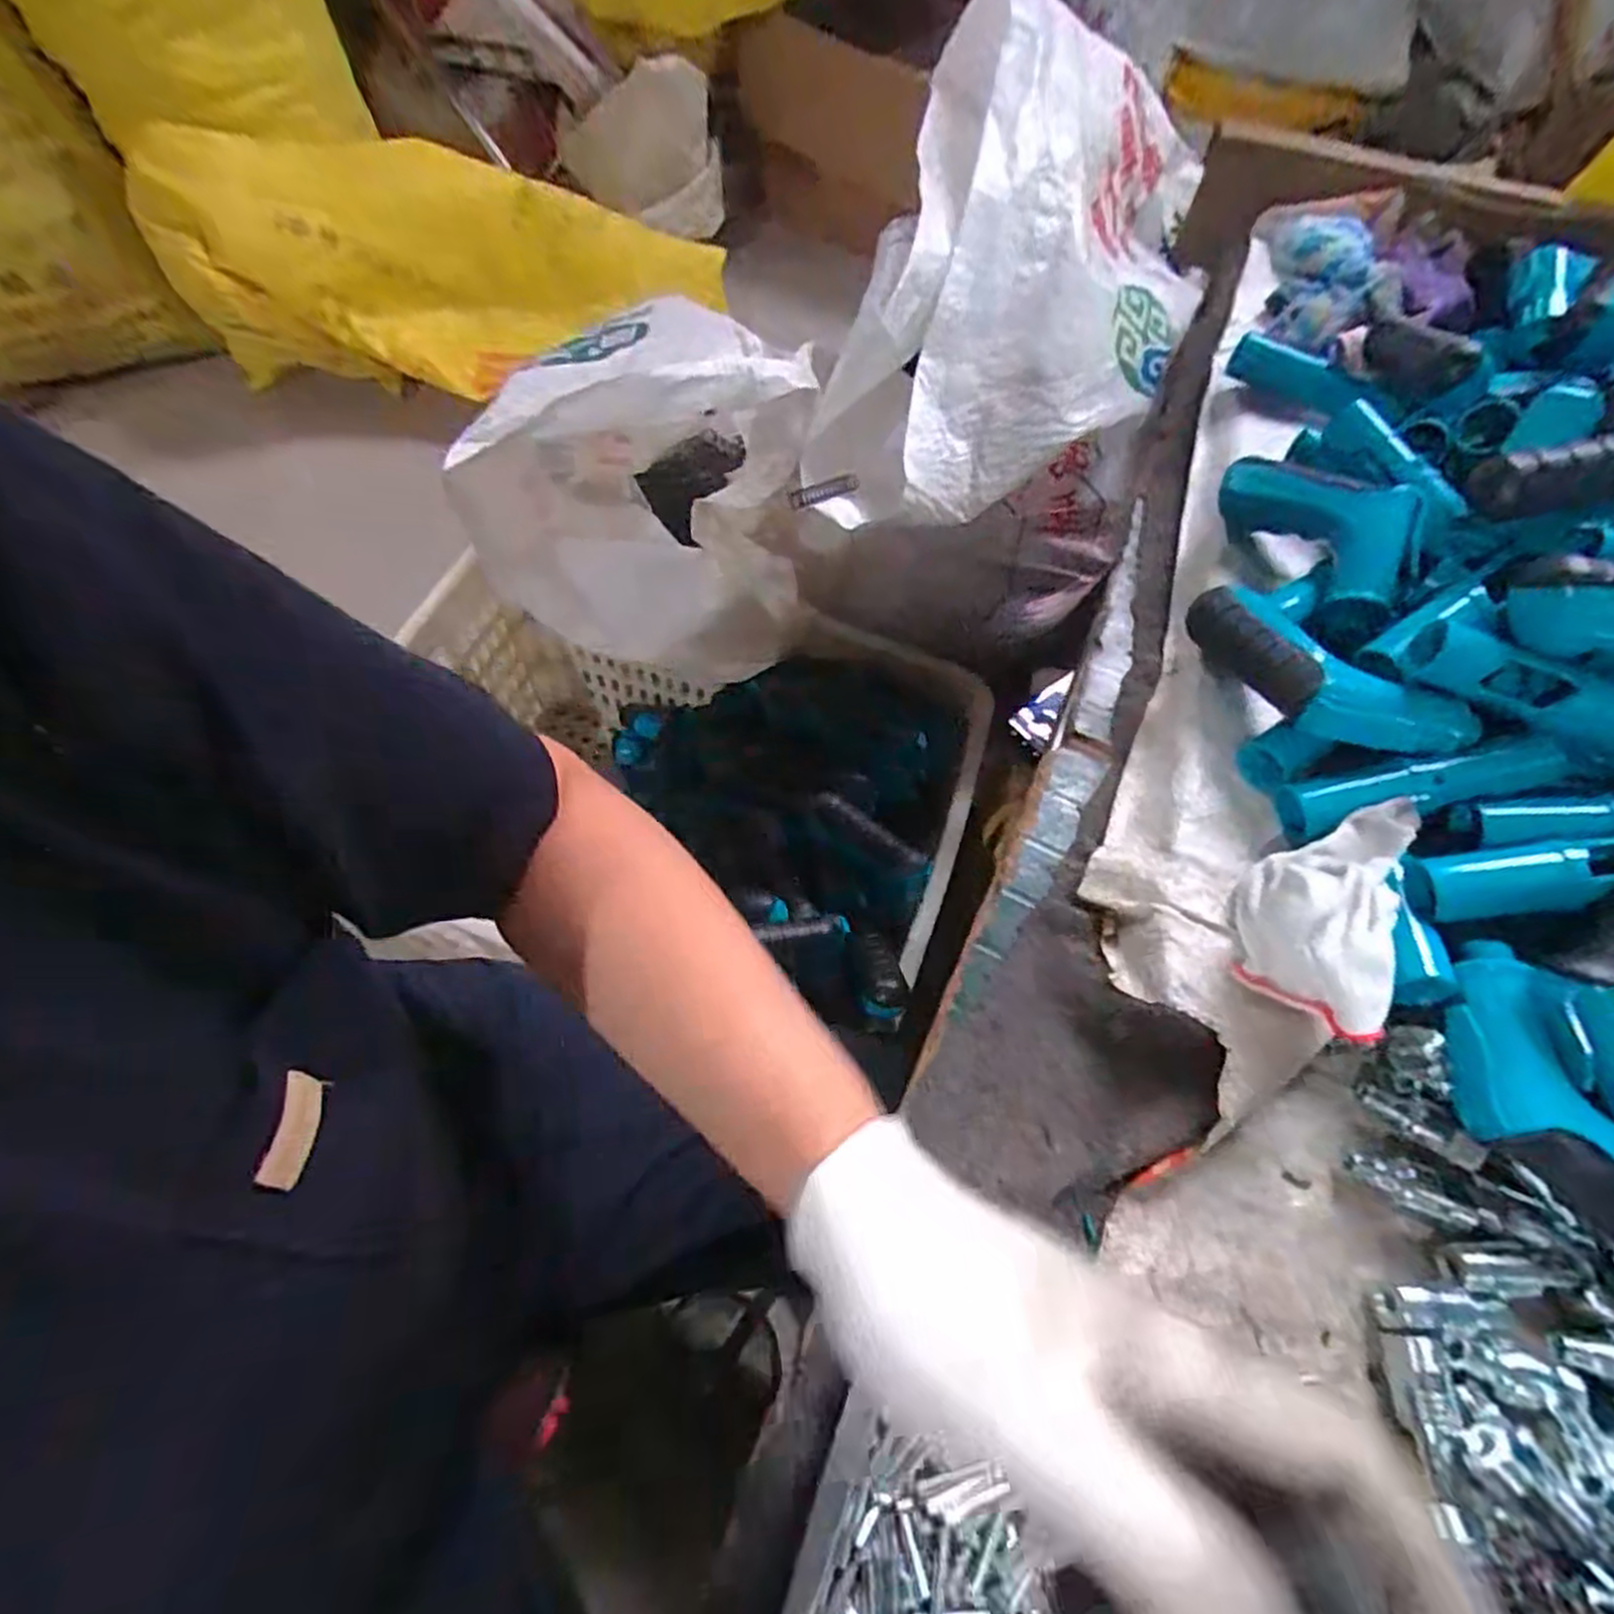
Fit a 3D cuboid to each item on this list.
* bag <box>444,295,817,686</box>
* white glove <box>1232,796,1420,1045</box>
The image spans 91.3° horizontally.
[{"bbox_3d":[-0.146,-0.320,0.754,0.287,0.266,0.270,12,61,3],"label":"bag"},{"bbox_3d":[0.236,0.044,0.362,0.056,0.049,0.114,24,62,10],"label":"white glove"}]

